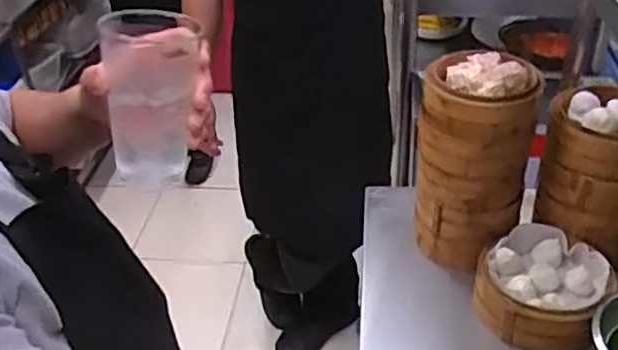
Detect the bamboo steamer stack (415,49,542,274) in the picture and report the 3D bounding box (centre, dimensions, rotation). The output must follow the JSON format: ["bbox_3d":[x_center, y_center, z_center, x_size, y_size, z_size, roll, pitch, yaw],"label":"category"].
[{"bbox_3d":[0.222,-0.011,0.905,0.137,0.270,0.140,7,37,14],"label":"bamboo steamer stack"}]

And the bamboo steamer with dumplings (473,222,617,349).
[{"bbox_3d":[0.306,0.148,0.871,0.151,0.082,0.170,22,43,31],"label":"bamboo steamer with dumplings"}]

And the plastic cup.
[{"bbox_3d":[-0.137,-0.068,0.597,0.085,0.152,0.079,-8,36,-6],"label":"plastic cup"}]

